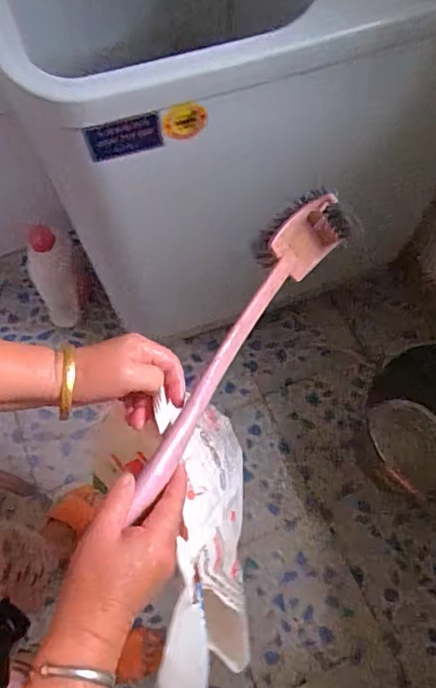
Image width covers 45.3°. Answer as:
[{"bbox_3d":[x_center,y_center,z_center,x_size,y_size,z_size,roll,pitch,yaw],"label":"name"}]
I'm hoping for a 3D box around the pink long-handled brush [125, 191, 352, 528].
[{"bbox_3d":[0.027,-0.004,0.485,0.070,0.054,0.347,28,67,10],"label":"pink long-handled brush"}]

